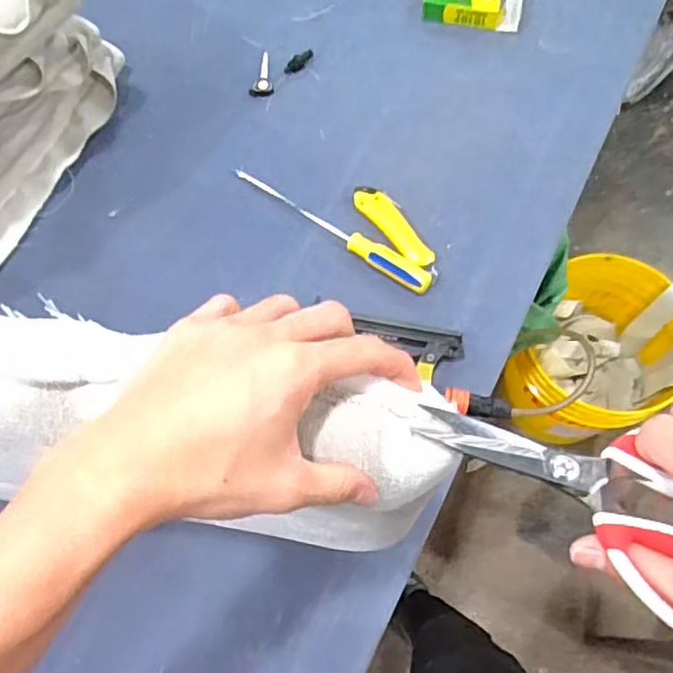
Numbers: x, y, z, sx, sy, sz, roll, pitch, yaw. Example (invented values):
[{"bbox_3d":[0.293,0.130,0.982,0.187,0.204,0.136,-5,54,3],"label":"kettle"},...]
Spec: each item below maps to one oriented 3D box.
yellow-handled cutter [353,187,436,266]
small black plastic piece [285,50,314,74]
[{"bbox_3d":[0.075,-0.142,0.804,0.041,0.016,0.135,-38,72,-12],"label":"yellow-handled cutter"},{"bbox_3d":[-0.053,-0.399,0.918,0.019,0.010,0.054,38,74,15],"label":"small black plastic piece"}]

